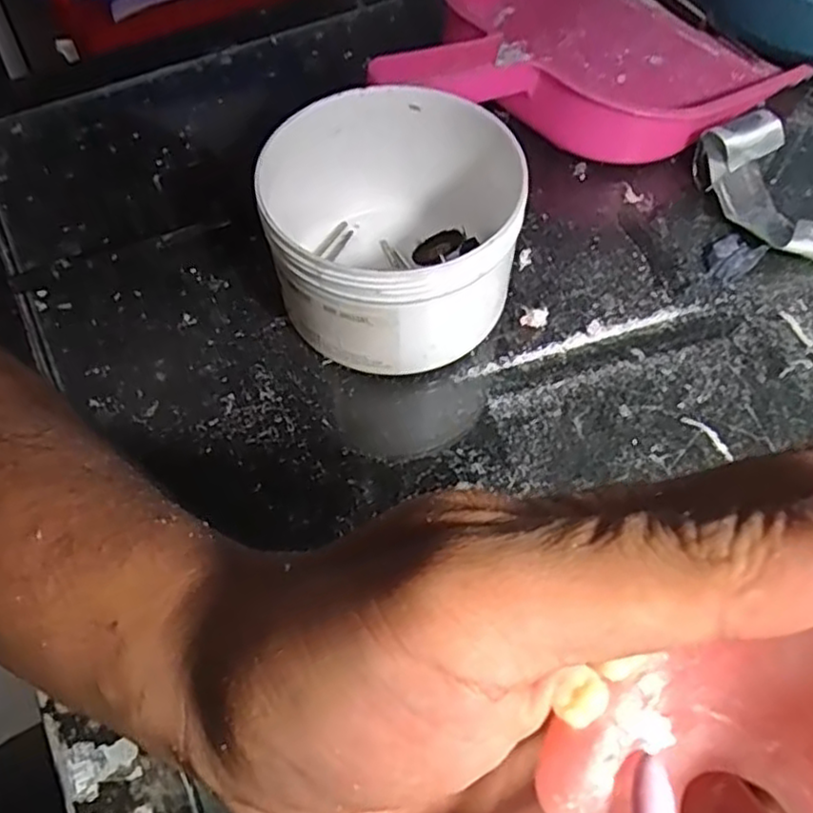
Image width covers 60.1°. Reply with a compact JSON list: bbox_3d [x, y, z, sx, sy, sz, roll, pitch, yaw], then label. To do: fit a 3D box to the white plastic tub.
[{"bbox_3d":[-0.005,-0.062,0.259,0.084,0.061,0.086,0,60,1],"label":"white plastic tub"}]

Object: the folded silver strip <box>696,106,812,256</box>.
[{"bbox_3d":[0.153,-0.090,0.294,0.030,0.028,0.069,-17,61,-9],"label":"folded silver strip"}]

